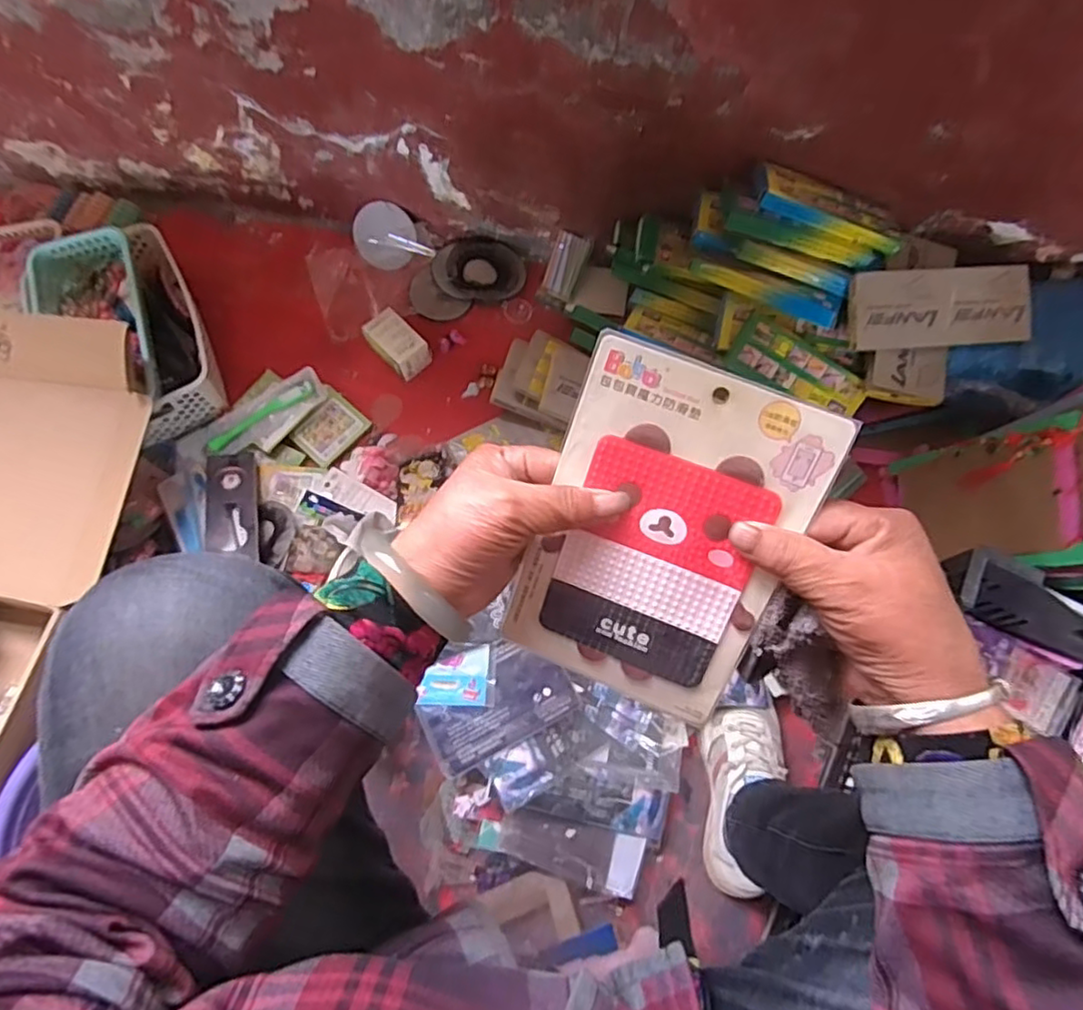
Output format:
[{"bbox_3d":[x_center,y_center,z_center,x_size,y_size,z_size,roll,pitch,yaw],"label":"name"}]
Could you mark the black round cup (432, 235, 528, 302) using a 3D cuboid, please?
[{"bbox_3d":[-0.090,-0.356,0.945,0.133,0.028,0.109,19,74,7],"label":"black round cup"}]

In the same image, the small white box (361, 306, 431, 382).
[{"bbox_3d":[-0.202,-0.223,0.892,0.088,0.059,0.056,42,77,12],"label":"small white box"}]

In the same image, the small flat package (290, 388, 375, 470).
[{"bbox_3d":[-0.289,-0.105,0.872,0.070,0.017,0.092,38,77,12],"label":"small flat package"}]

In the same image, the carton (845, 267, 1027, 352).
[{"bbox_3d":[0.475,-0.235,0.758,0.215,0.016,0.091,-4,95,-2],"label":"carton"}]

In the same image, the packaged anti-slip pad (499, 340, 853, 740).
[{"bbox_3d":[0.059,0.019,0.320,0.121,0.005,0.176,22,111,8],"label":"packaged anti-slip pad"}]

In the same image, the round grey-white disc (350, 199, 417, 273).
[{"bbox_3d":[-0.233,-0.400,0.944,0.089,0.091,0.011,13,37,-10],"label":"round grey-white disc"}]

